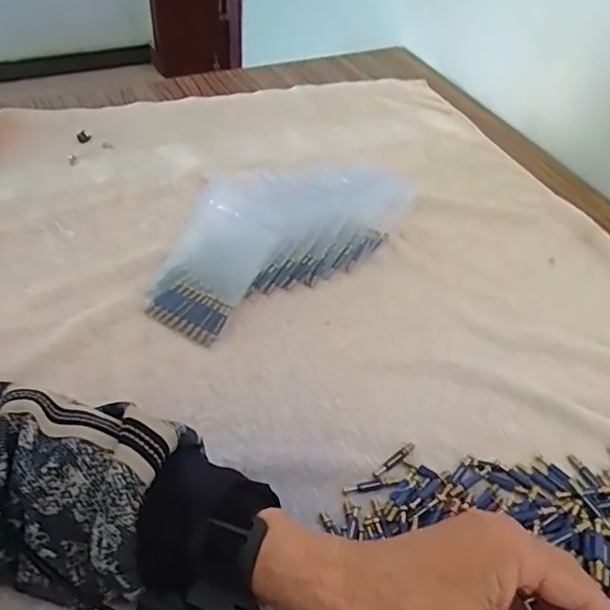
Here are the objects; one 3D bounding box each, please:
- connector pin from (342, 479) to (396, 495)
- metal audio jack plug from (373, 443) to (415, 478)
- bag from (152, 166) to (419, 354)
[{"bbox_3d":[0.044,0.123,0.381,0.037,0.004,0.007,-8,49,-13],"label":"connector pin"},{"bbox_3d":[0.064,0.109,0.395,0.039,0.004,0.006,-30,57,-29],"label":"metal audio jack plug"},{"bbox_3d":[-0.014,-0.077,0.520,0.289,0.063,0.112,-28,56,-28],"label":"bag"}]

